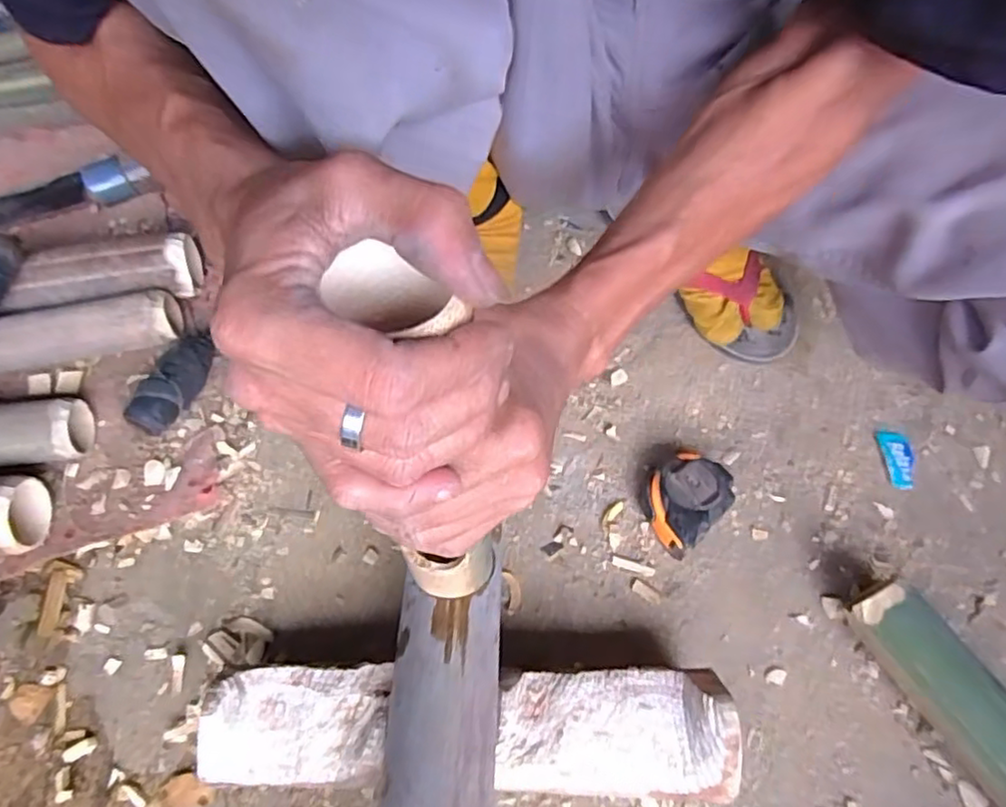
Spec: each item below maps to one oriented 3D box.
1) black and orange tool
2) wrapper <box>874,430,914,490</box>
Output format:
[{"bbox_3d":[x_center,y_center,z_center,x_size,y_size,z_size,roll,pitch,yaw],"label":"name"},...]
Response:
[{"bbox_3d":[0.139,0.074,0.507,0.074,0.035,0.062,-40,66,-22],"label":"black and orange tool"},{"bbox_3d":[0.331,0.045,0.550,0.027,0.004,0.055,4,58,2],"label":"wrapper"}]

